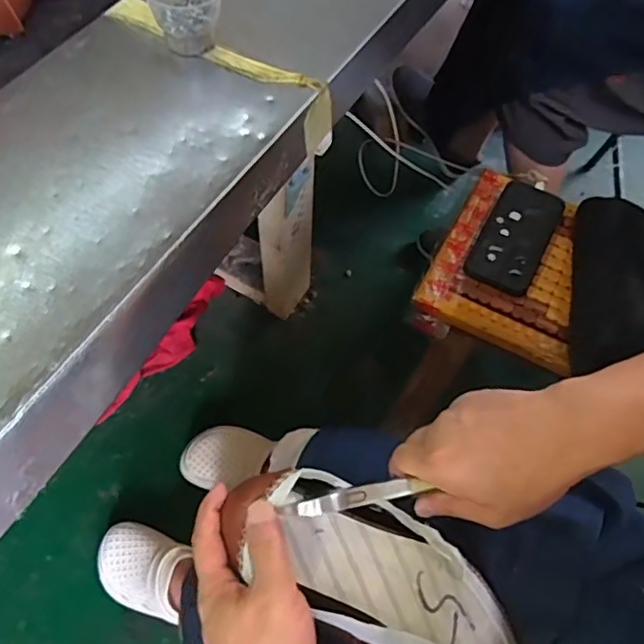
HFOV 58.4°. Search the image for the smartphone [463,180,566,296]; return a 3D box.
[{"bbox_3d":[0.250,-0.113,0.735,0.081,0.017,0.178,28,64,11],"label":"smartphone"}]

